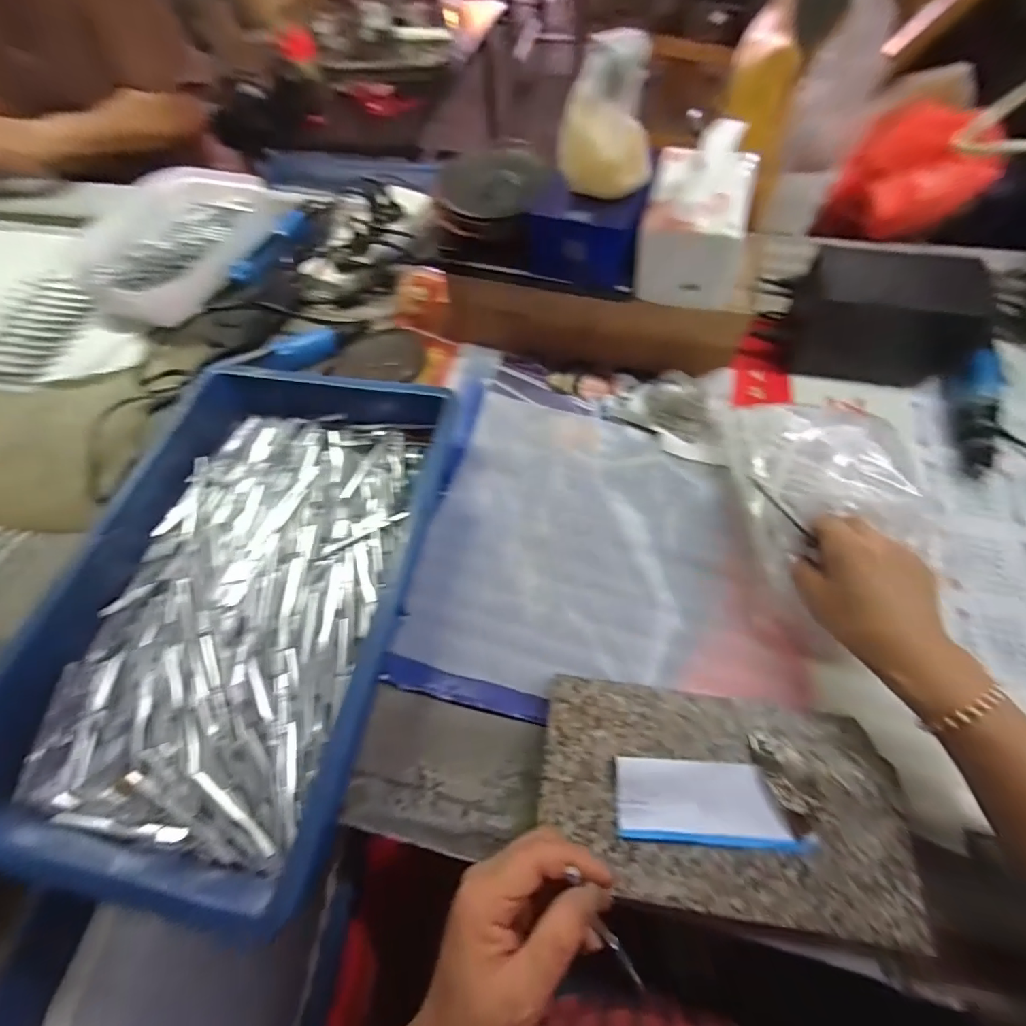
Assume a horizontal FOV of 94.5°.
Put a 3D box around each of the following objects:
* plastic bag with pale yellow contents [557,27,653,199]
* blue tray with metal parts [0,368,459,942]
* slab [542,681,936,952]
[{"bbox_3d":[0.081,-0.323,0.393,0.072,0.094,0.050,-29,63,-12],"label":"plastic bag with pale yellow contents"},{"bbox_3d":[-0.231,0.055,0.422,0.290,0.066,0.446,7,60,9],"label":"blue tray with metal parts"},{"bbox_3d":[0.141,0.193,0.325,0.236,0.016,0.129,6,60,7],"label":"slab"}]

